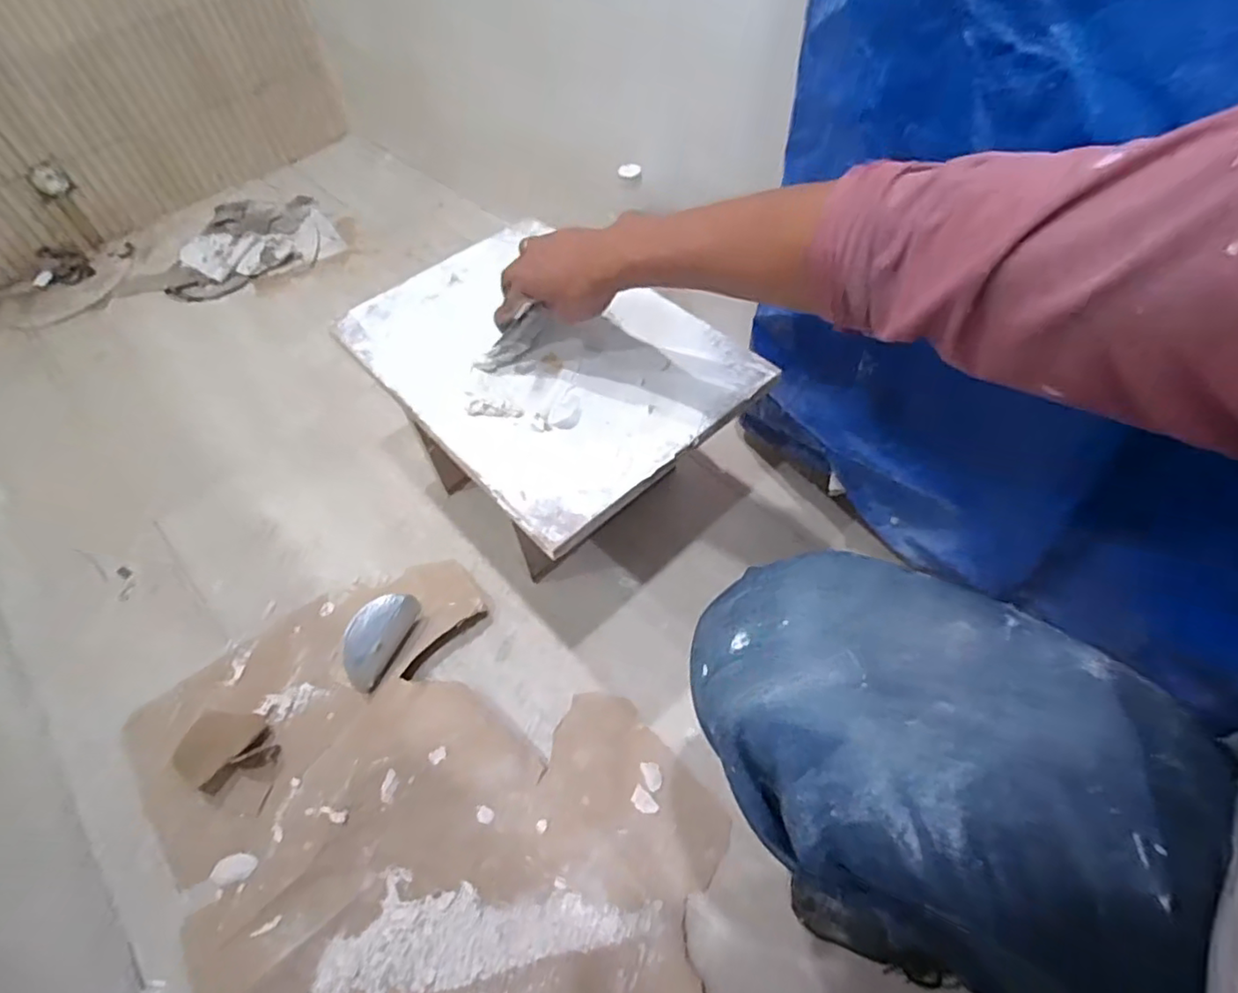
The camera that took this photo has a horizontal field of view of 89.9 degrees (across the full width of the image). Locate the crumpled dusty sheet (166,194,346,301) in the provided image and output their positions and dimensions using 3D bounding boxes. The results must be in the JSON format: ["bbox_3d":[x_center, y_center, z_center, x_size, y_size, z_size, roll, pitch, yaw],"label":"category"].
[{"bbox_3d":[-0.738,-0.518,1.248,0.315,0.032,0.281,-22,57,-12],"label":"crumpled dusty sheet"}]

